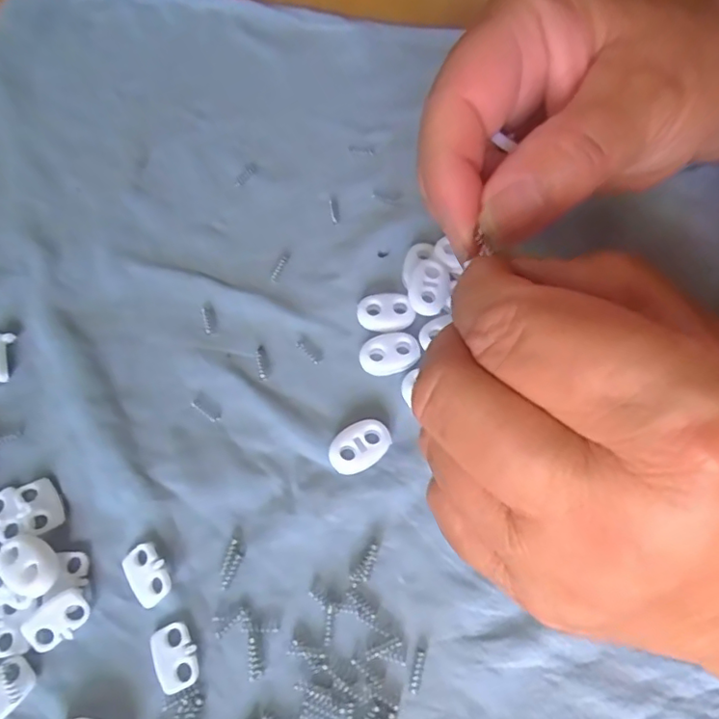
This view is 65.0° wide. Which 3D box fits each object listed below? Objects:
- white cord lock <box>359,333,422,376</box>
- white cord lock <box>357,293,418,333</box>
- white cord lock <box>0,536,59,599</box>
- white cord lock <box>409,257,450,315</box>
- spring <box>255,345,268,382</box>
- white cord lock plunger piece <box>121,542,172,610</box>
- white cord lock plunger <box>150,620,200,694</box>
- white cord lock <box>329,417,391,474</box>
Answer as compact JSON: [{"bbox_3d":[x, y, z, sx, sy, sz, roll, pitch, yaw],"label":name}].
[{"bbox_3d":[0.011,-0.002,0.210,0.021,0.005,0.015,-10,65,-4],"label":"white cord lock"},{"bbox_3d":[0.010,-0.018,0.216,0.021,0.005,0.016,-12,65,-5],"label":"white cord lock"},{"bbox_3d":[-0.105,0.065,0.179,0.022,0.007,0.015,34,70,15],"label":"white cord lock"},{"bbox_3d":[0.026,-0.027,0.215,0.014,0.010,0.022,6,65,4],"label":"white cord lock"},{"bbox_3d":[-0.037,0.001,0.212,0.004,0.004,0.015,-10,65,-4],"label":"spring"},{"bbox_3d":[-0.068,0.068,0.180,0.012,0.005,0.019,-35,69,-15],"label":"white cord lock plunger piece"},{"bbox_3d":[-0.056,0.090,0.170,0.013,0.004,0.018,-23,67,-10],"label":"white cord lock plunger"},{"bbox_3d":[0.000,0.030,0.195,0.022,0.005,0.015,-28,68,-12],"label":"white cord lock"}]

